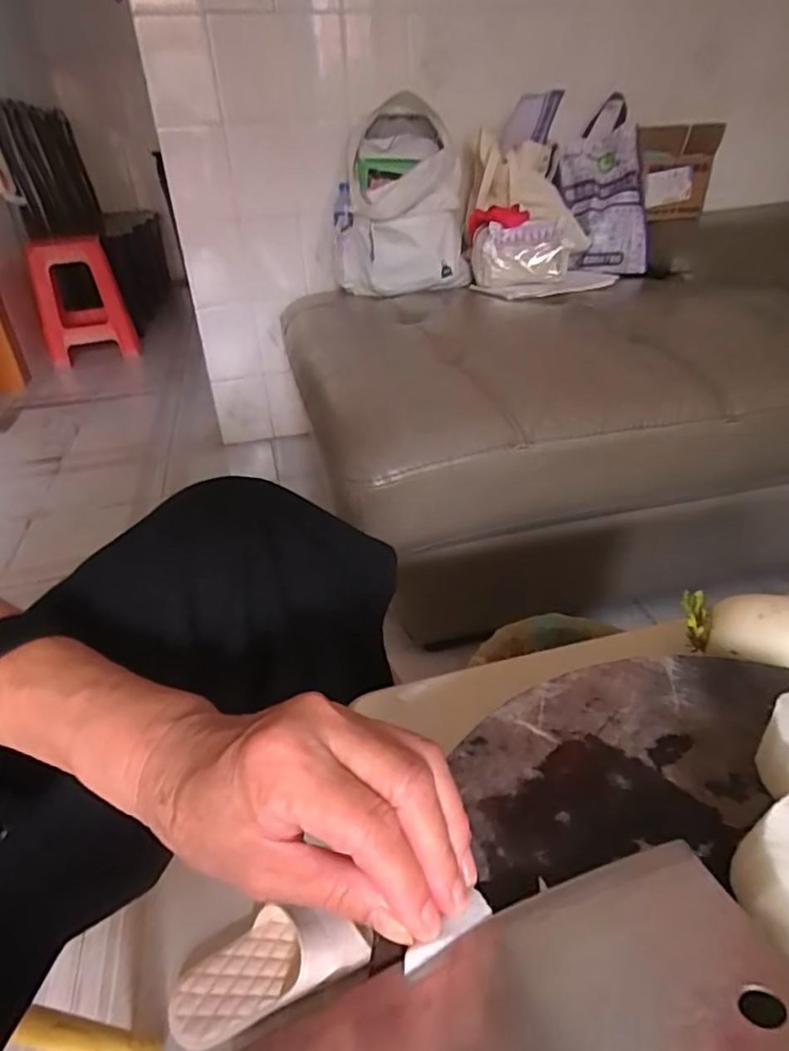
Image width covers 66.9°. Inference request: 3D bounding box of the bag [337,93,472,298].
[{"bbox_3d":[0.013,-0.799,1.481,0.306,0.404,0.264,2,33,9],"label":"bag"}]

